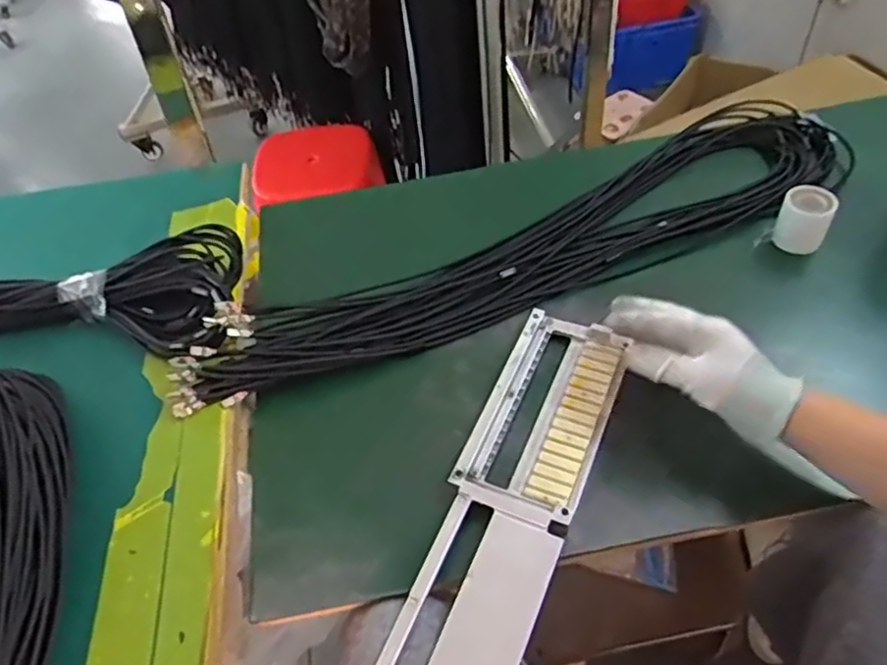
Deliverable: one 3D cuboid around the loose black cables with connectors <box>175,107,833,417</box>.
[{"bbox_3d":[0.100,-0.103,0.710,0.787,0.046,0.165,-21,49,-12],"label":"loose black cables with connectors"}]

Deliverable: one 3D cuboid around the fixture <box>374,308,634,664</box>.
[{"bbox_3d":[0.049,0.141,0.510,0.097,0.019,0.399,14,53,18],"label":"fixture"}]

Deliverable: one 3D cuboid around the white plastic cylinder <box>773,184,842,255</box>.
[{"bbox_3d":[0.381,-0.119,0.695,0.051,0.052,0.044,22,54,24],"label":"white plastic cylinder"}]

